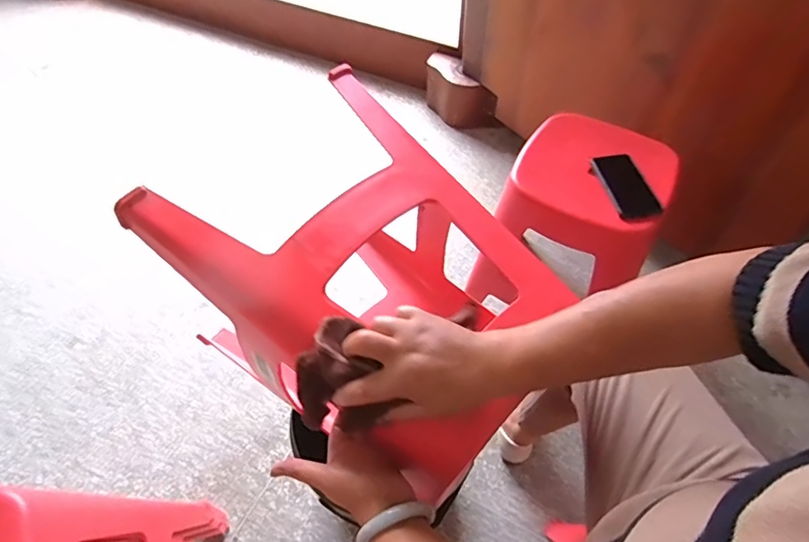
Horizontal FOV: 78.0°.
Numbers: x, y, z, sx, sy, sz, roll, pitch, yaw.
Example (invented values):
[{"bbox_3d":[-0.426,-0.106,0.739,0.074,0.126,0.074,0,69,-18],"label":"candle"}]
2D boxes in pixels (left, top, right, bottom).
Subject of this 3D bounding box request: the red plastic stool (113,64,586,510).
[{"bbox_3d":[-0.044,0.031,0.708,0.442,0.347,0.353,32,57,19],"label":"red plastic stool"}]

